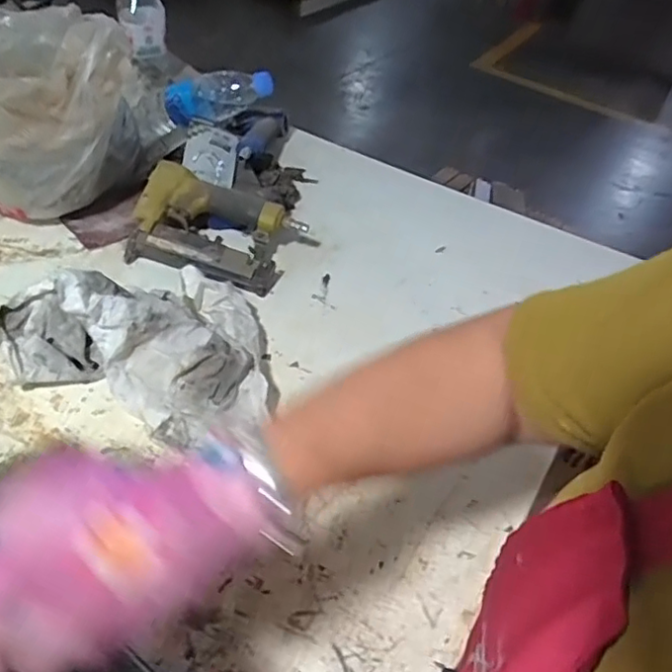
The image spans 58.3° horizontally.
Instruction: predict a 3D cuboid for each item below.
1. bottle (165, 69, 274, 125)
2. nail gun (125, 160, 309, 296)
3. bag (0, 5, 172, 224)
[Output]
[{"bbox_3d":[-0.171,-0.360,0.896,0.176,0.059,0.058,-4,40,17],"label":"bottle"},{"bbox_3d":[-0.147,-0.130,0.730,0.200,0.073,0.129,15,43,8],"label":"nail gun"},{"bbox_3d":[-0.376,-0.261,0.724,0.252,0.236,0.207,-20,49,-27],"label":"bag"}]

